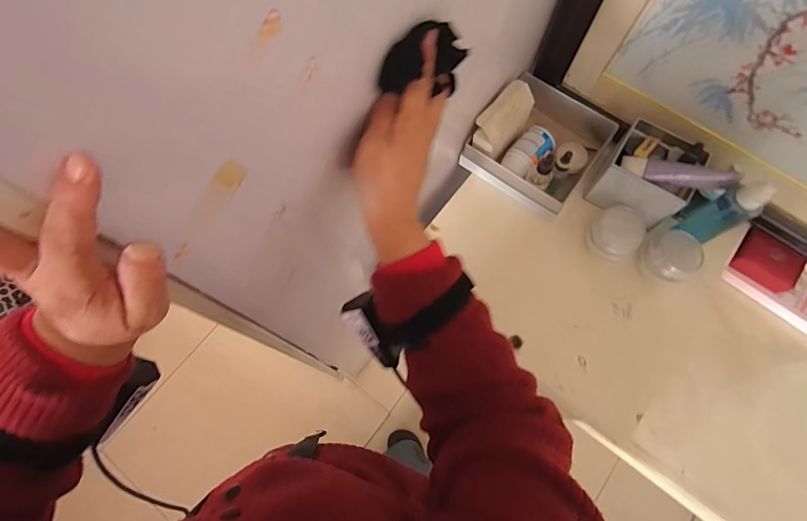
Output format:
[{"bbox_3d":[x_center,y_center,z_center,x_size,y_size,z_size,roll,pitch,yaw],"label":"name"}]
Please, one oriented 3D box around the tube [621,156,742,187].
[{"bbox_3d":[0.342,-0.107,0.537,0.125,0.026,0.025,15,71,21],"label":"tube"}]

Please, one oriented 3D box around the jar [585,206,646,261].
[{"bbox_3d":[0.295,-0.037,0.594,0.065,0.039,0.063,0,71,1],"label":"jar"}]

